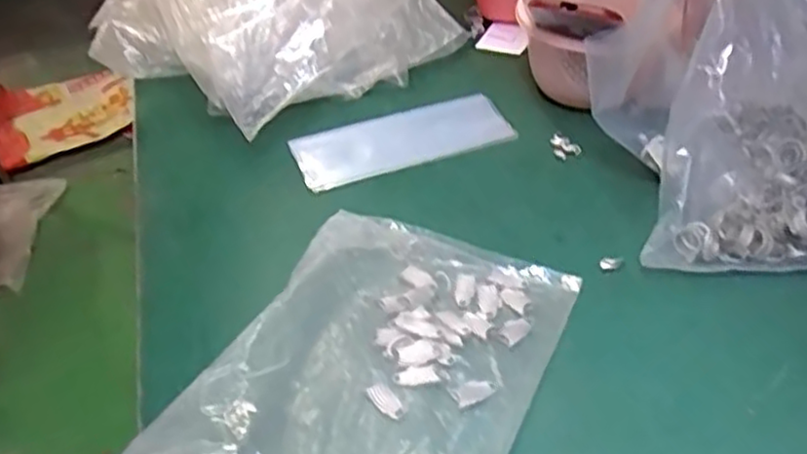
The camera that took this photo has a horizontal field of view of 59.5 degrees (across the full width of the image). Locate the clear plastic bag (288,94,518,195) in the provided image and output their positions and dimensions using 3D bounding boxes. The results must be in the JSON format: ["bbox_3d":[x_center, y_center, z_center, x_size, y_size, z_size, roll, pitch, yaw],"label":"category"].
[{"bbox_3d":[-0.002,-0.084,0.655,0.197,0.012,0.073,-17,44,-16],"label":"clear plastic bag"}]

